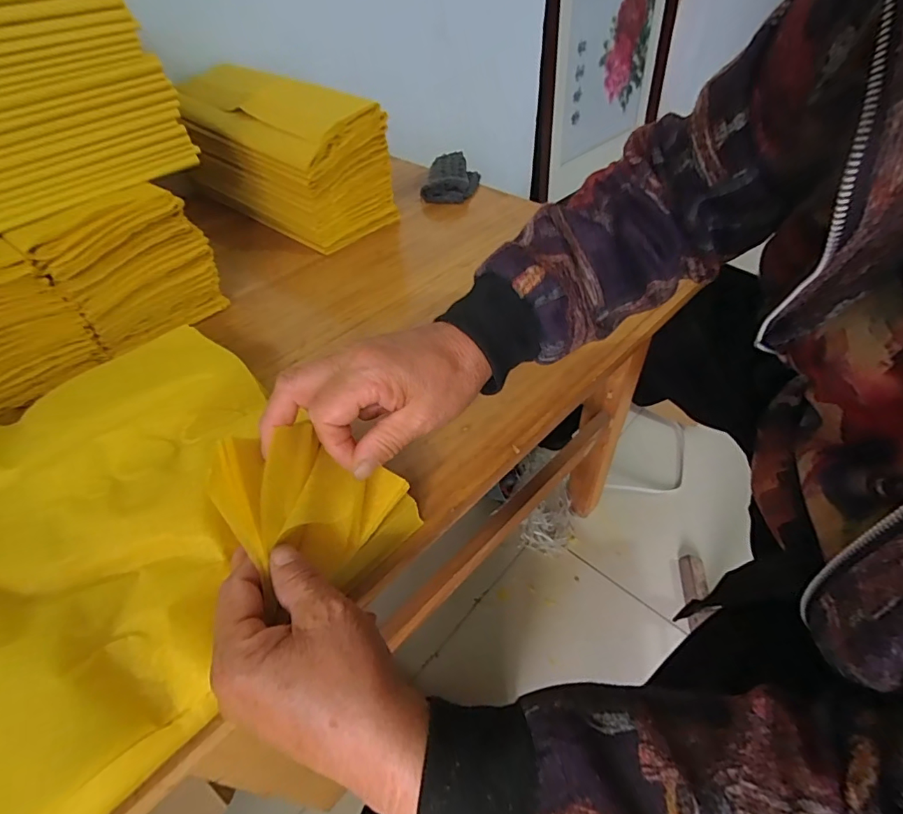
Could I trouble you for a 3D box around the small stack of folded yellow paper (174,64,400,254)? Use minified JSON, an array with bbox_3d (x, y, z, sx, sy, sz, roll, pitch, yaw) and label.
[{"bbox_3d":[-0.224,-0.329,0.618,0.313,0.147,0.132,29,54,27],"label":"small stack of folded yellow paper"}]

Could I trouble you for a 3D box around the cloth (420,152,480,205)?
[{"bbox_3d":[0.000,-0.328,0.687,0.072,0.034,0.107,6,47,8],"label":"cloth"}]

